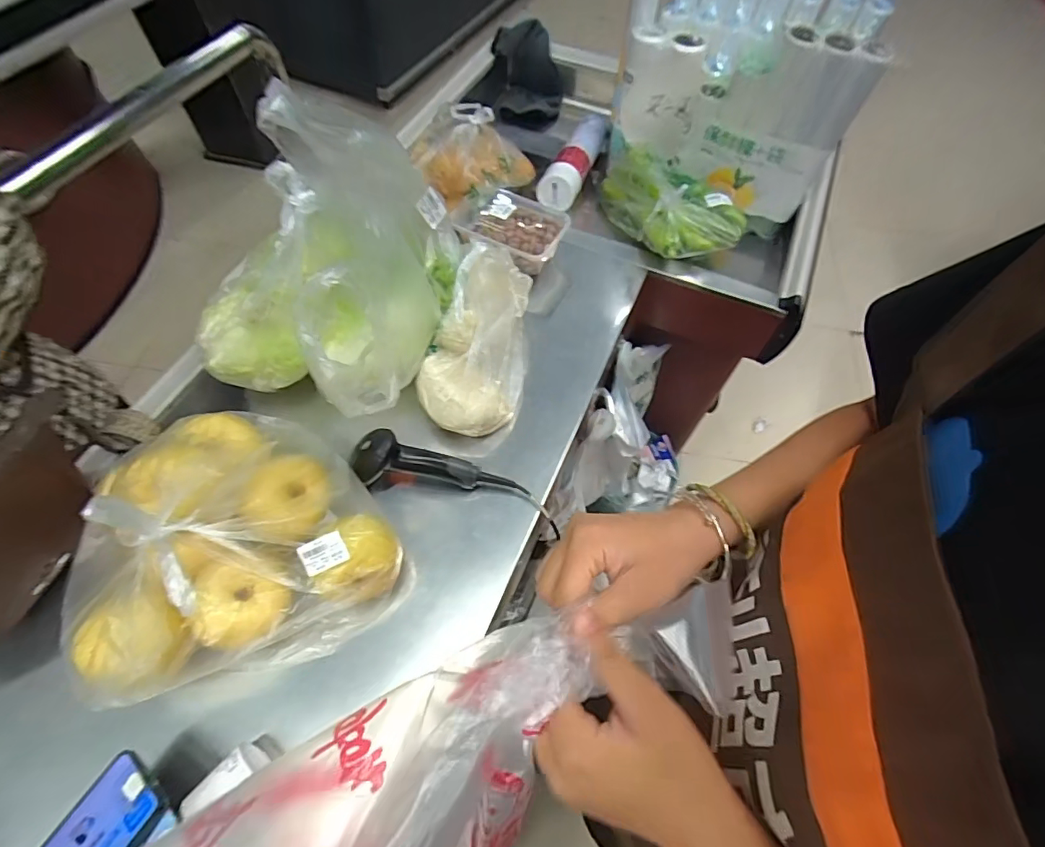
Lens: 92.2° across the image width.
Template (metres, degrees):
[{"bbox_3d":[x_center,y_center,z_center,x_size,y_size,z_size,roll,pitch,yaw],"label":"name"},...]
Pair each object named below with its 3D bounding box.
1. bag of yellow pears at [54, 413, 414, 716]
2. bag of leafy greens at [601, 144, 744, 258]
[{"bbox_3d":[-0.305,0.114,0.511,0.273,0.187,0.274,-32,67,-18],"label":"bag of yellow pears"},{"bbox_3d":[0.234,-0.369,0.827,0.139,0.106,0.276,-24,65,-14],"label":"bag of leafy greens"}]

